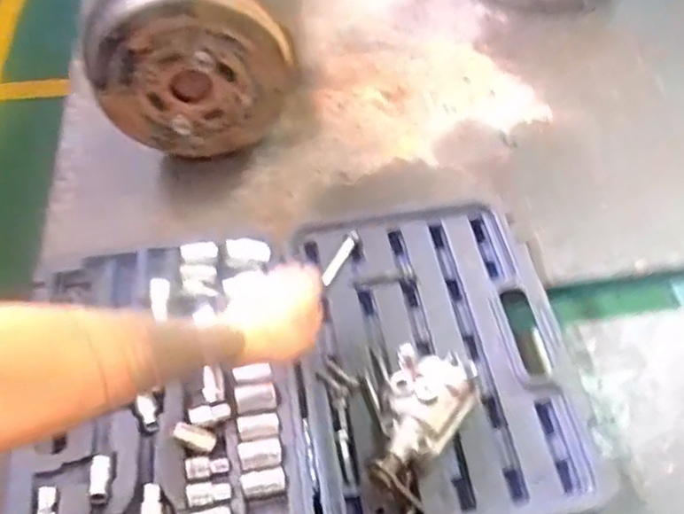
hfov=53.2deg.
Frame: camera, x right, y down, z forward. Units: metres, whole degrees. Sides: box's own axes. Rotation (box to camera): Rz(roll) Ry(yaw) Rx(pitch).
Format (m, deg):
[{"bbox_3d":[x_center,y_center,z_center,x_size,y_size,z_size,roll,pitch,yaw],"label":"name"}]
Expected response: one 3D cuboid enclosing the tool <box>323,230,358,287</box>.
[{"bbox_3d":[-0.001,0.002,0.793,0.010,0.013,0.075,23,62,17],"label":"tool"}]

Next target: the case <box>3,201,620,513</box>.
[{"bbox_3d":[-0.043,0.112,0.705,0.540,0.069,0.378,-8,54,-5],"label":"case"}]

